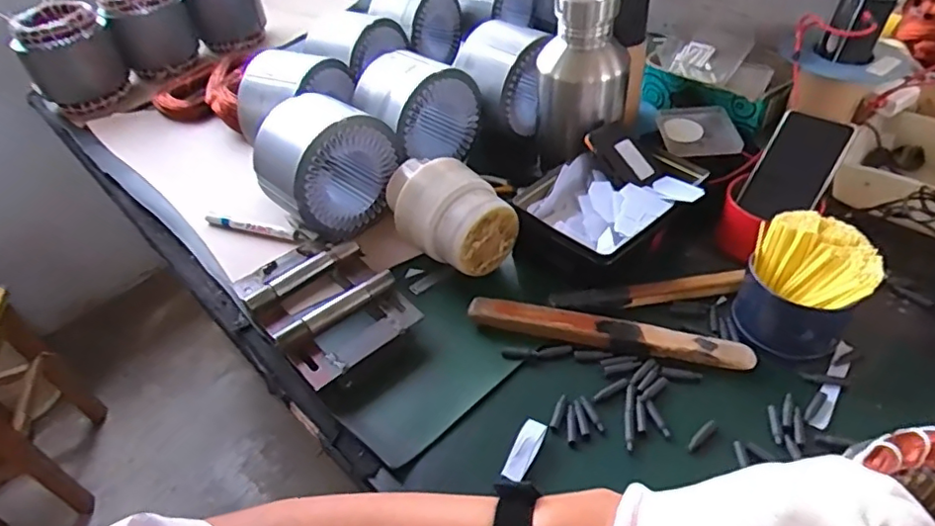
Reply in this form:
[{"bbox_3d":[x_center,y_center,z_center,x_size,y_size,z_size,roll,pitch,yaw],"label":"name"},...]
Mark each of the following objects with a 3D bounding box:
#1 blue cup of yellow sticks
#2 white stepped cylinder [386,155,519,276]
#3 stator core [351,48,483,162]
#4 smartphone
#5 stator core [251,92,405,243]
[{"bbox_3d":[0.323,0.023,0.560,0.100,0.099,0.093,-4,43,4],"label":"blue cup of yellow sticks"},{"bbox_3d":[-0.027,-0.059,0.672,0.108,0.096,0.155,-32,48,-23],"label":"white stepped cylinder"},{"bbox_3d":[-0.065,-0.217,0.809,0.154,0.124,0.106,-34,49,-25],"label":"stator core"},{"bbox_3d":[0.371,-0.107,0.659,0.077,0.015,0.131,31,92,32],"label":"smartphone"},{"bbox_3d":[-0.173,-0.125,0.730,0.113,0.134,0.152,29,54,33],"label":"stator core"}]

